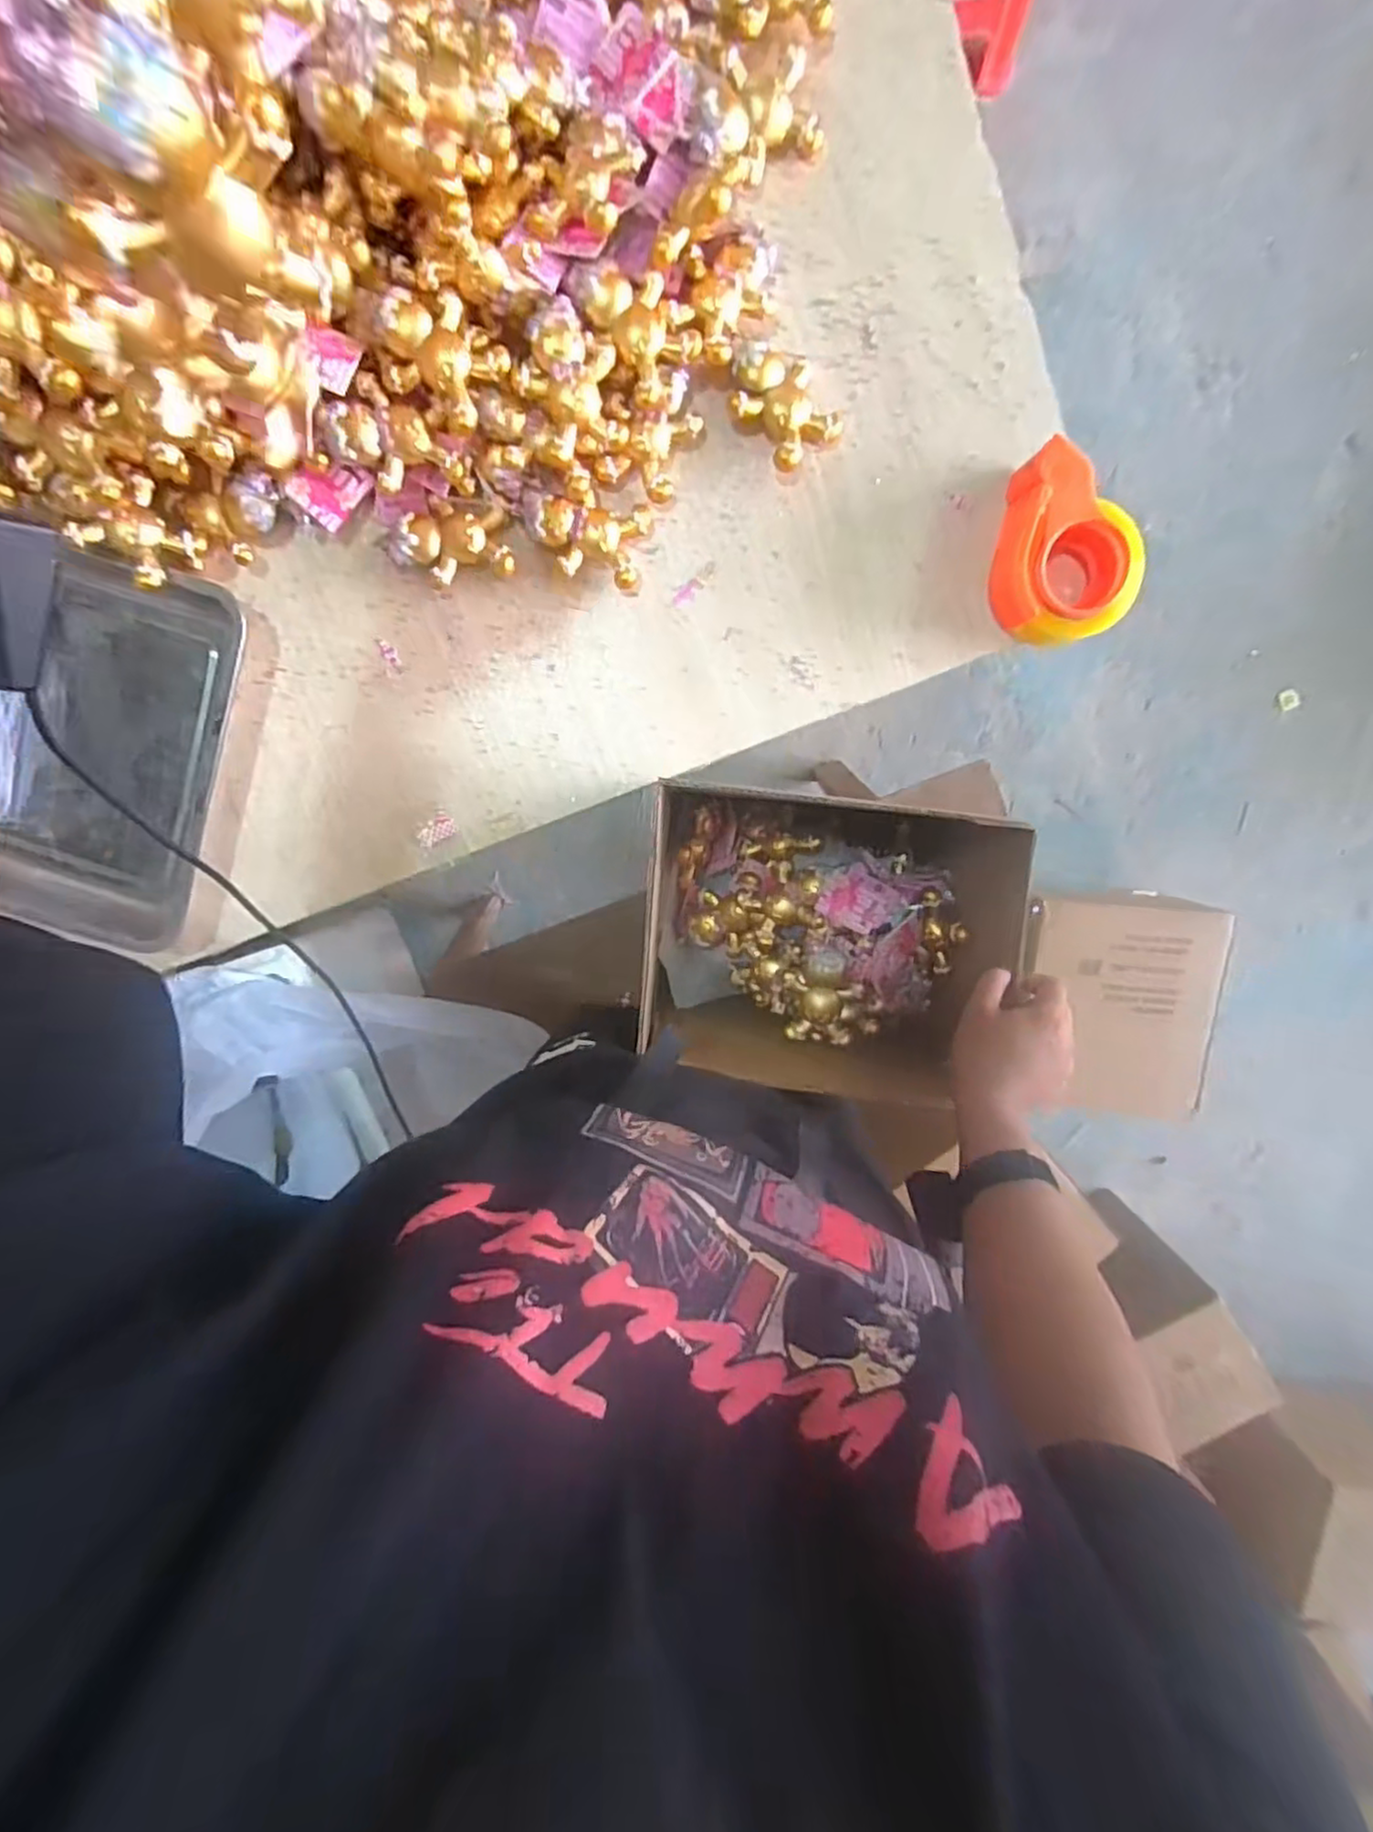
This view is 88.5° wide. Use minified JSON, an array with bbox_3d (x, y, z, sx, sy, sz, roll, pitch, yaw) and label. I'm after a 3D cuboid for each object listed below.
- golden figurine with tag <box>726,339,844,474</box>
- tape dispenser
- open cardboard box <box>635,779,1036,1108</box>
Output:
[{"bbox_3d":[0.083,-0.457,0.627,0.080,0.035,0.106,-38,98,6],"label":"golden figurine with tag"},{"bbox_3d":[0.343,-0.325,0.630,0.117,0.068,0.148,5,100,-1],"label":"tape dispenser"},{"bbox_3d":[0.130,0.014,0.752,0.327,0.287,0.250,5,100,-1],"label":"open cardboard box"}]

